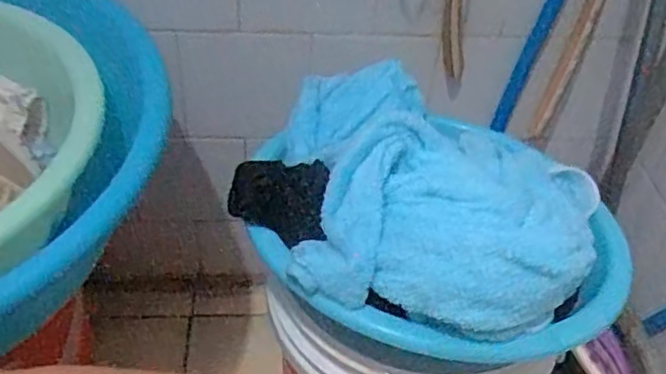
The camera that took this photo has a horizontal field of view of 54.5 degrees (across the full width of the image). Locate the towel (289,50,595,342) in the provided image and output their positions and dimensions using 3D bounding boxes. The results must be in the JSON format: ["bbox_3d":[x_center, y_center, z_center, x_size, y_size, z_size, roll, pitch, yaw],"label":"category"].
[{"bbox_3d":[0.091,0.008,0.469,0.228,0.102,0.168,11,43,7],"label":"towel"}]

